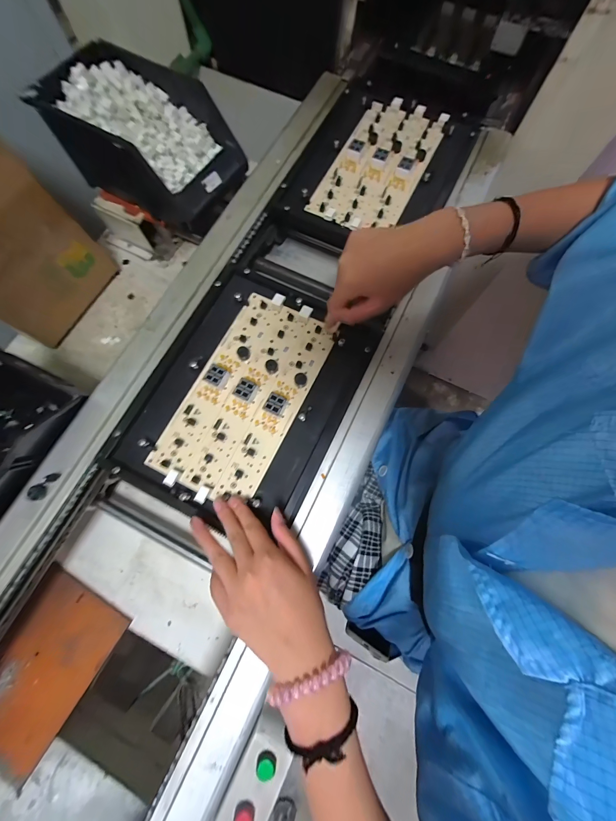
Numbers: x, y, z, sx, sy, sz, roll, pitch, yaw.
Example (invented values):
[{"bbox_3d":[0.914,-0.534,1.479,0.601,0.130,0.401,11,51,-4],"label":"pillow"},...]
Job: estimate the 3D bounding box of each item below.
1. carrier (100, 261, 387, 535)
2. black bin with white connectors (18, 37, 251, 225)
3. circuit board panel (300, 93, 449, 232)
[{"bbox_3d":[-0.070,-0.022,0.378,0.229,0.024,0.300,26,75,5],"label":"carrier"},{"bbox_3d":[-0.238,-0.405,0.462,0.237,0.101,0.151,30,69,4],"label":"black bin with white connectors"},{"bbox_3d":[0.115,-0.390,0.479,0.134,0.020,0.263,25,75,6],"label":"circuit board panel"}]

